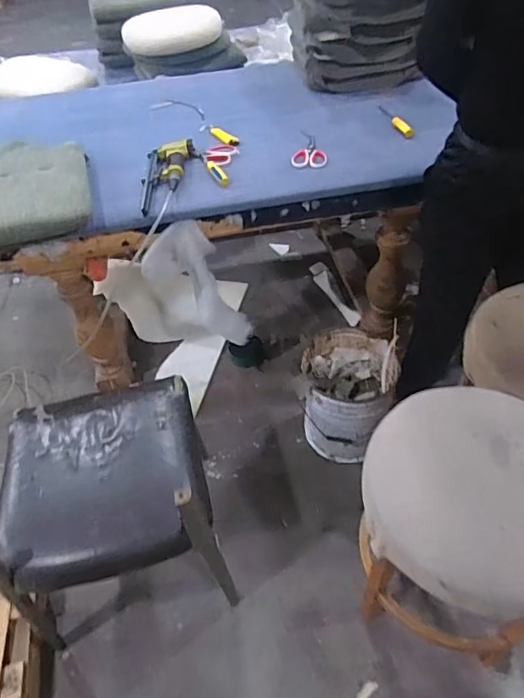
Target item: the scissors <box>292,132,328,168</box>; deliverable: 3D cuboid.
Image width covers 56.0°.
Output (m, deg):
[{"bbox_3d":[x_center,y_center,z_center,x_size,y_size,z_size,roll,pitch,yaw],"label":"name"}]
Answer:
[{"bbox_3d":[0.144,-0.637,1.552,0.103,0.022,0.231,-3,47,2],"label":"scissors"}]

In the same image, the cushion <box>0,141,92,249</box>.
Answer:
[{"bbox_3d":[-0.712,-0.449,1.376,0.438,0.076,0.444,-15,47,-10],"label":"cushion"}]

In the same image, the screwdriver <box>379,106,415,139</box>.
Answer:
[{"bbox_3d":[0.441,-0.765,1.635,0.030,0.031,0.271,-10,47,-5],"label":"screwdriver"}]

